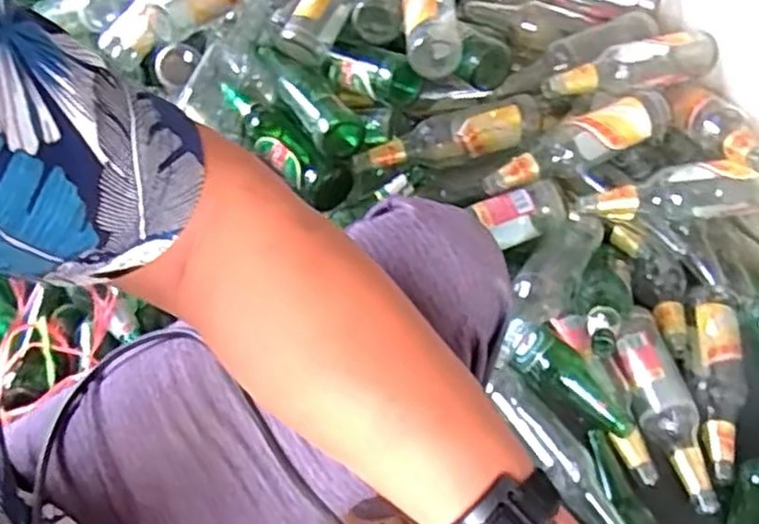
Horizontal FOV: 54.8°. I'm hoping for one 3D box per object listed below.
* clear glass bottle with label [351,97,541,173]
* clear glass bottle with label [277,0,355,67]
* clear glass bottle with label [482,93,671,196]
[{"bbox_3d":[0.095,-0.178,1.013,0.266,0.064,0.073,-8,50,-4],"label":"clear glass bottle with label"},{"bbox_3d":[-0.059,-0.396,1.056,0.065,0.075,0.241,27,84,23],"label":"clear glass bottle with label"},{"bbox_3d":[0.258,-0.154,0.976,0.260,0.075,0.075,-13,51,-8],"label":"clear glass bottle with label"}]

